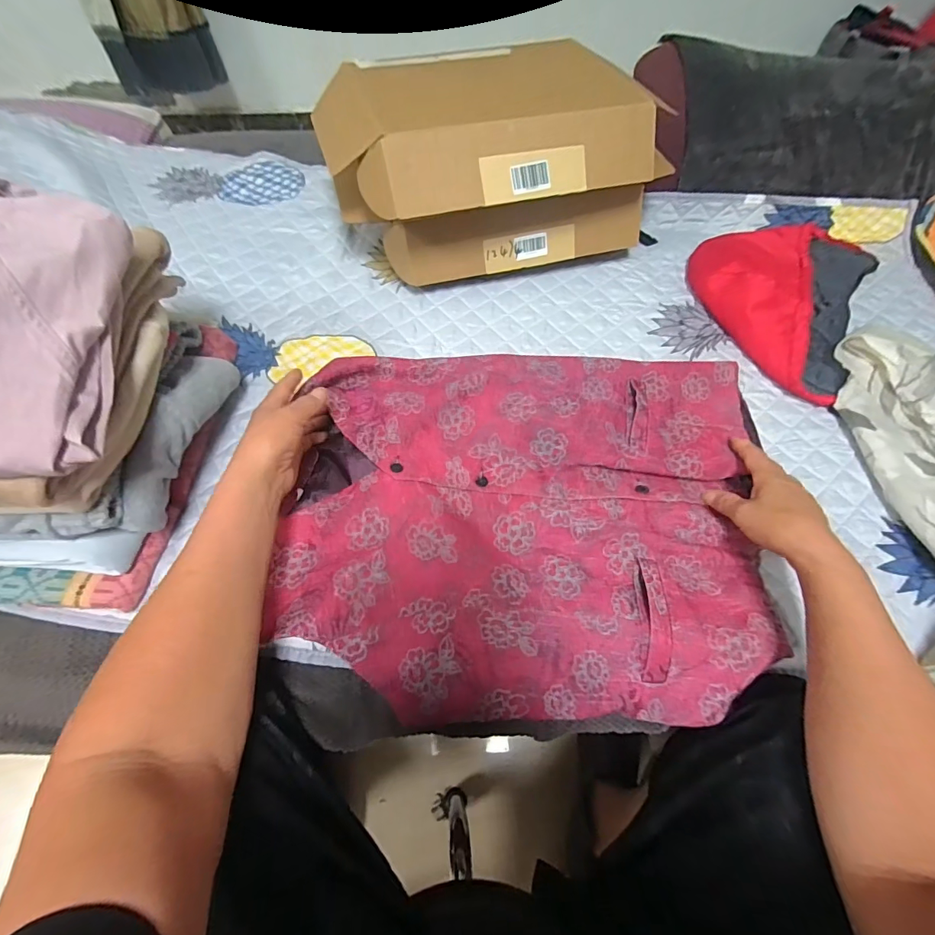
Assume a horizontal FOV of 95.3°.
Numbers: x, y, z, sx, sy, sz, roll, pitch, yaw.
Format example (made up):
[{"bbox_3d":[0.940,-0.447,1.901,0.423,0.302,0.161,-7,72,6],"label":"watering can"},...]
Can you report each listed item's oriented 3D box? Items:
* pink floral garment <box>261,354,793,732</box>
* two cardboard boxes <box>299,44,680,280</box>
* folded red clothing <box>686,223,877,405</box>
[{"bbox_3d":[0.073,0.042,0.484,0.520,0.052,0.419,1,59,-2],"label":"pink floral garment"},{"bbox_3d":[0.035,-0.463,0.638,0.463,0.182,0.309,-20,66,-12],"label":"two cardboard boxes"},{"bbox_3d":[0.482,-0.290,0.664,0.254,0.057,0.392,31,62,15],"label":"folded red clothing"}]

